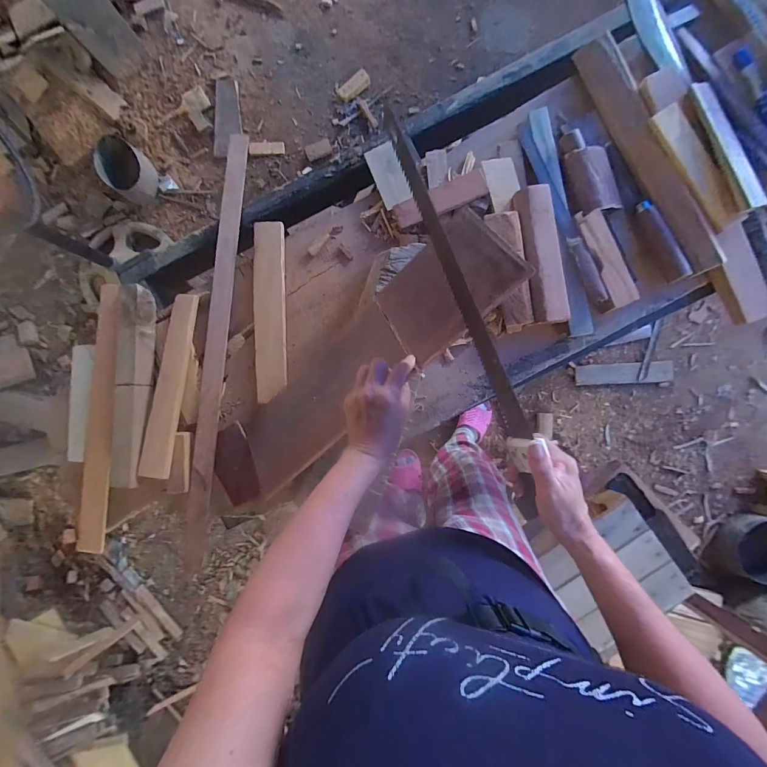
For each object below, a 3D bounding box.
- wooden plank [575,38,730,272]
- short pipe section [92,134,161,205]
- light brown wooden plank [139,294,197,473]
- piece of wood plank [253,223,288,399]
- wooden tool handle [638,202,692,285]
[{"bbox_3d":[0.414,-0.367,0.560,0.055,0.019,0.413,-24,84,0],"label":"wooden plank"},{"bbox_3d":[-0.931,-0.774,1.294,0.192,0.114,0.167,42,90,5],"label":"short pipe section"},{"bbox_3d":[-0.367,0.001,0.615,0.046,0.025,0.312,6,88,5],"label":"light brown wooden plank"},{"bbox_3d":[-0.198,-0.126,0.617,0.053,0.016,0.305,-2,87,4],"label":"piece of wood plank"},{"bbox_3d":[0.438,-0.224,0.556,0.029,0.018,0.132,-21,84,0],"label":"wooden tool handle"}]

